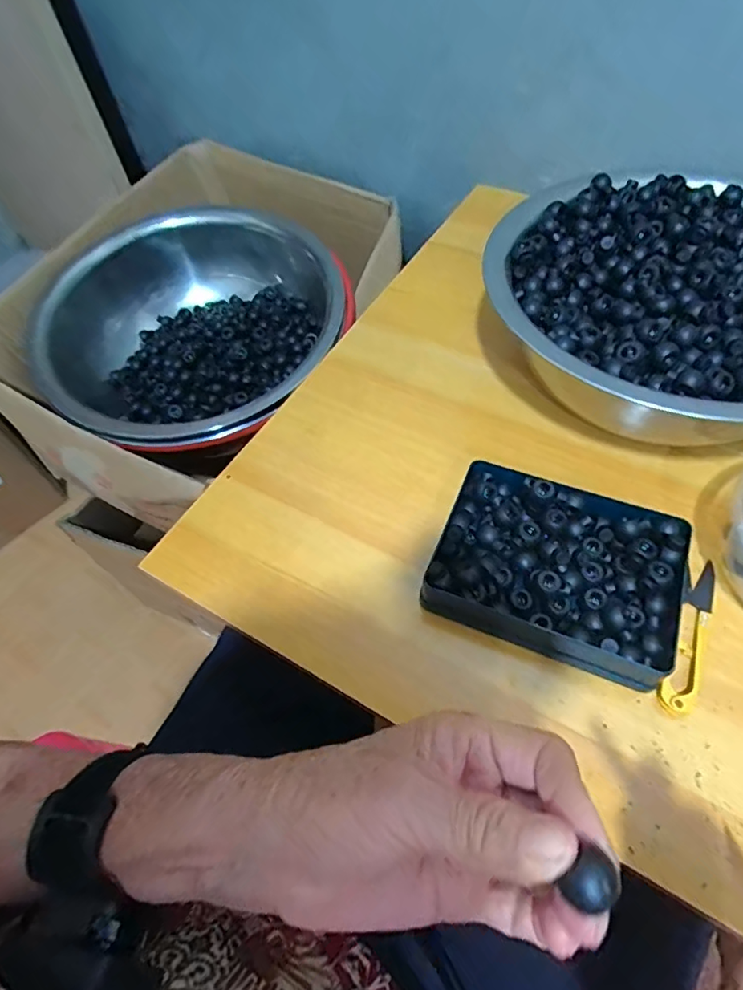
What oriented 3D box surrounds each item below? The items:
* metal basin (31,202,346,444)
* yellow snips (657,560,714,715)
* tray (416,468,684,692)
[{"bbox_3d":[-0.196,-0.188,0.587,0.311,0.100,0.303,-2,57,3],"label":"metal basin"},{"bbox_3d":[0.198,0.083,0.318,0.018,0.008,0.105,27,63,20],"label":"yellow snips"},{"bbox_3d":[0.119,0.045,0.334,0.146,0.034,0.111,19,61,16],"label":"tray"}]

